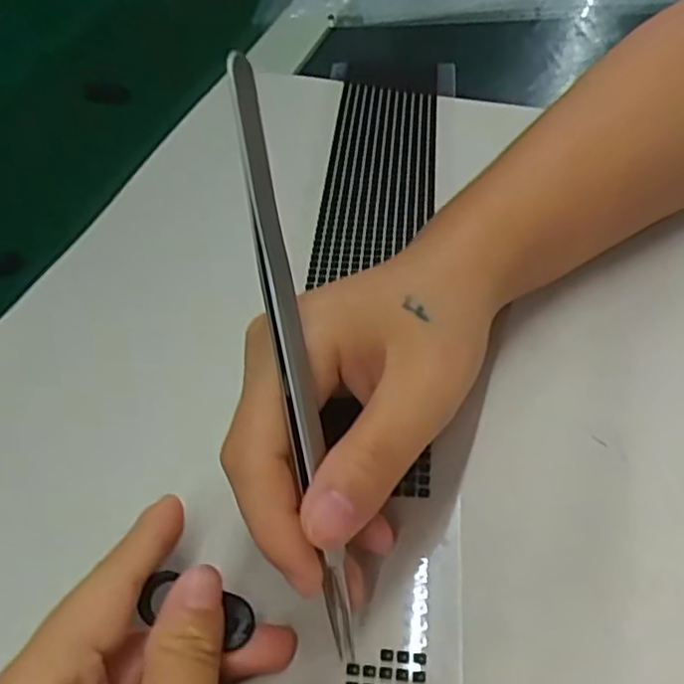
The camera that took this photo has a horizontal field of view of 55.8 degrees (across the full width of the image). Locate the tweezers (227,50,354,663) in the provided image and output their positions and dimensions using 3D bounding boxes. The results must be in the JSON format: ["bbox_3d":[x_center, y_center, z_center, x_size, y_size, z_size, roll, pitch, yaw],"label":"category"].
[{"bbox_3d":[-0.011,0.012,0.166,0.008,0.155,0.013,-12,15,-6],"label":"tweezers"}]

